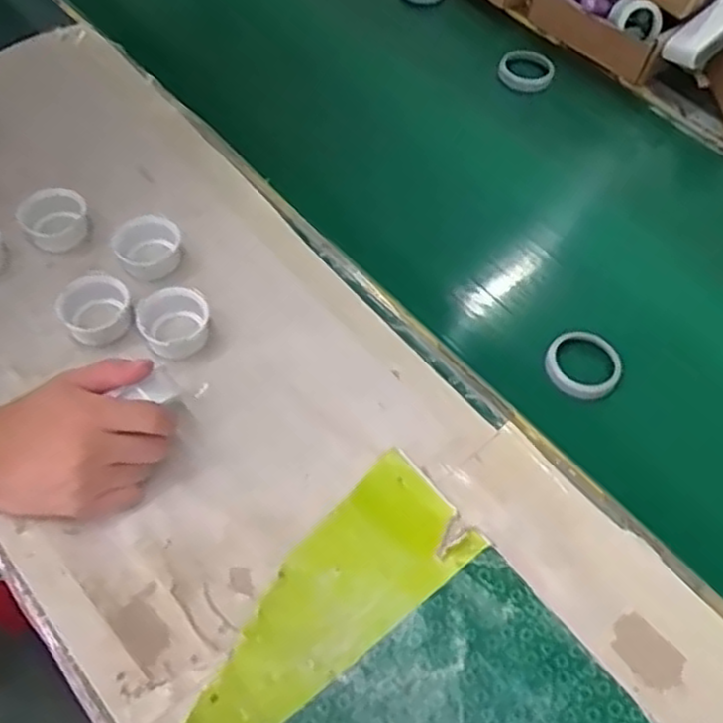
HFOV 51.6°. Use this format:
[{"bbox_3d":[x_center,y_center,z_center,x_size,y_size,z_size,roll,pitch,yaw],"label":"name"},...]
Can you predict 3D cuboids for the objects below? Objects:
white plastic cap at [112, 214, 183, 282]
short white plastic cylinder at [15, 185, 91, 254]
[{"bbox_3d":[-0.181,-0.098,0.633,0.053,0.027,0.058,2,56,-3],"label":"white plastic cap"},{"bbox_3d":[-0.266,-0.126,0.650,0.056,0.035,0.043,-22,60,-18],"label":"short white plastic cylinder"}]

